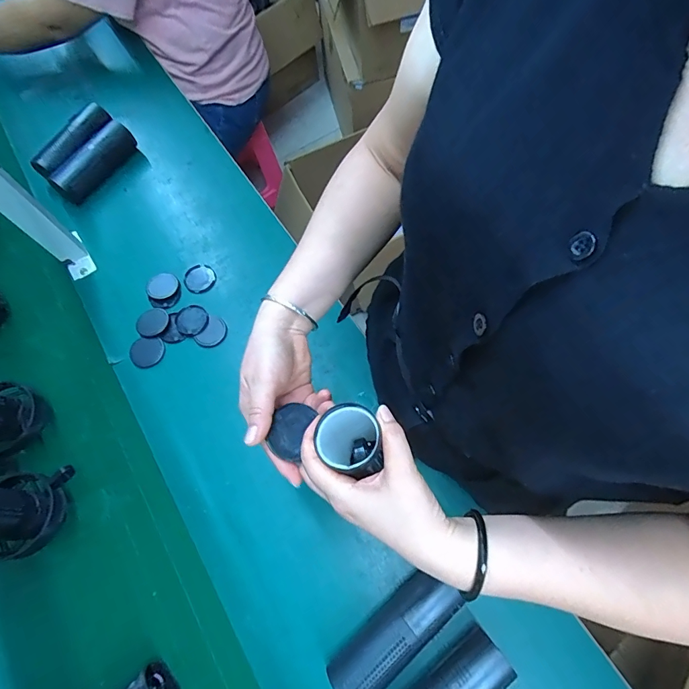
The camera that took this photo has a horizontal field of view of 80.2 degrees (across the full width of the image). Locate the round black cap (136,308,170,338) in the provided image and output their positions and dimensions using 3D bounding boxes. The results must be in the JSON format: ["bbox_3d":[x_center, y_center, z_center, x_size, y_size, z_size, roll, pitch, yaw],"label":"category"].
[{"bbox_3d":[-0.298,-0.034,0.632,0.049,0.007,0.048,-1,68,2],"label":"round black cap"}]

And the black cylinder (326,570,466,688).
[{"bbox_3d":[0.055,0.324,0.455,0.158,0.046,0.051,-39,72,-12],"label":"black cylinder"}]

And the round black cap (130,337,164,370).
[{"bbox_3d":[-0.300,0.012,0.618,0.051,0.004,0.048,-1,68,2],"label":"round black cap"}]

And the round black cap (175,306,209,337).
[{"bbox_3d":[-0.236,-0.038,0.633,0.050,0.005,0.048,-1,68,2],"label":"round black cap"}]

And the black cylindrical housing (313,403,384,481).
[{"bbox_3d":[0.003,0.080,0.344,0.049,0.057,0.052,-1,68,2],"label":"black cylindrical housing"}]

